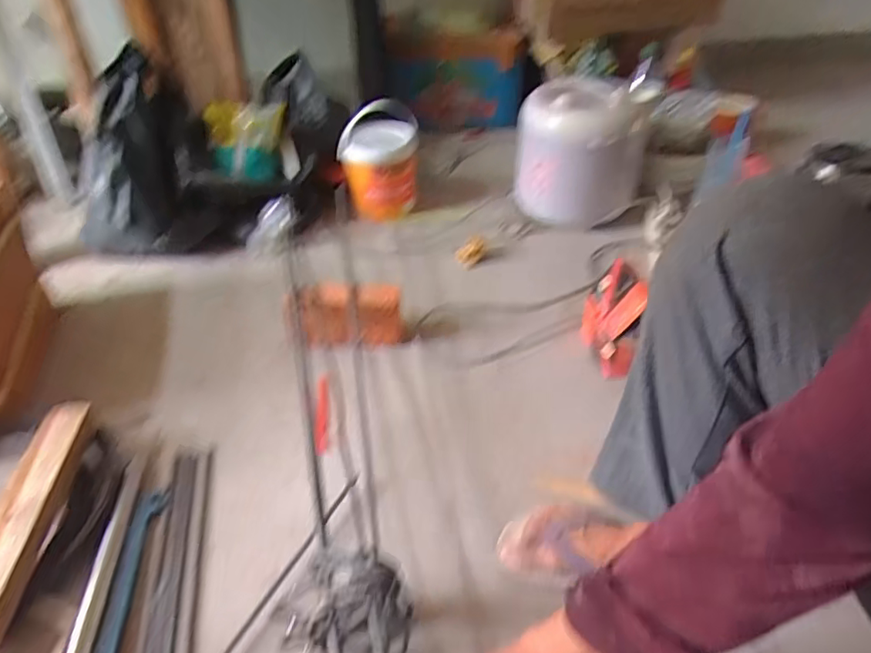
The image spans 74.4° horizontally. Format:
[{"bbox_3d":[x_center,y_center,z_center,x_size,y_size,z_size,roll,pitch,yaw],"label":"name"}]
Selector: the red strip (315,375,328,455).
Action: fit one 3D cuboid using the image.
[{"bbox_3d":[-0.165,0.127,0.836,0.017,0.011,0.116,-1,67,-3],"label":"red strip"}]

